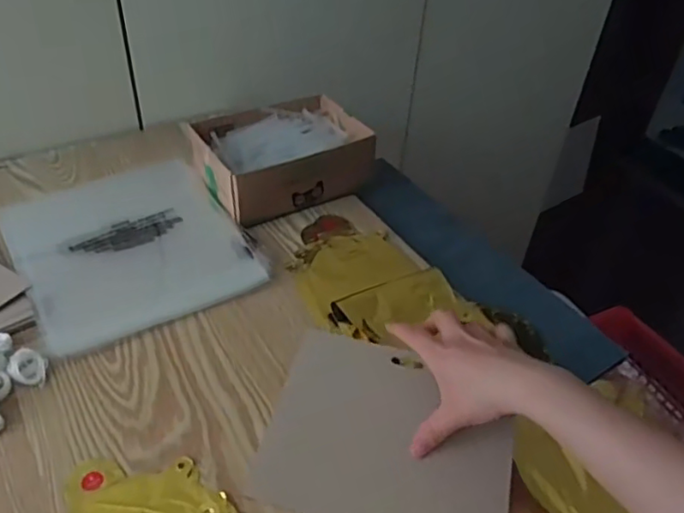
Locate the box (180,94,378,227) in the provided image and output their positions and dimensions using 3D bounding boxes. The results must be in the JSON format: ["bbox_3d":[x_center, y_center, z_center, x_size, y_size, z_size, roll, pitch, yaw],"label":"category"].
[{"bbox_3d":[-0.070,-0.114,0.713,0.188,0.067,0.144,-21,47,-28],"label":"box"}]

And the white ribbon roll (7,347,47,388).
[{"bbox_3d":[-0.259,0.091,0.506,0.028,0.011,0.042,-14,44,-21],"label":"white ribbon roll"}]

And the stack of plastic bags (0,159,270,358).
[{"bbox_3d":[-0.216,-0.016,0.628,0.209,0.021,0.216,-21,47,-27],"label":"stack of plastic bags"}]

